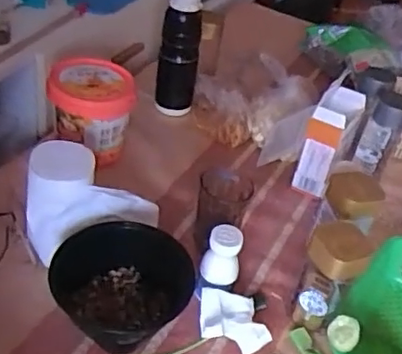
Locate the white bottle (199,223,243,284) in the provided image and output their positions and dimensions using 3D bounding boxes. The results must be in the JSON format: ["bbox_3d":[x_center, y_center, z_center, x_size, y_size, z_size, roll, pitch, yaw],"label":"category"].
[{"bbox_3d":[0.026,0.096,0.716,0.047,0.066,0.040,11,39,1],"label":"white bottle"}]

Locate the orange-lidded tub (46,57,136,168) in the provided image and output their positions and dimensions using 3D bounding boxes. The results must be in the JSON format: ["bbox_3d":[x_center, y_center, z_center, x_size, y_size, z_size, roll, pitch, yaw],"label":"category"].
[{"bbox_3d":[-0.172,-0.101,0.931,0.128,0.134,0.128,2,40,-10],"label":"orange-lidded tub"}]

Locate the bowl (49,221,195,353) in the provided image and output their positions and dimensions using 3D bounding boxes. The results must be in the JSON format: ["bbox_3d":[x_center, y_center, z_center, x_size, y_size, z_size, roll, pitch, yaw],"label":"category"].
[{"bbox_3d":[-0.094,0.124,0.719,0.147,0.067,0.147,6,39,-5],"label":"bowl"}]

